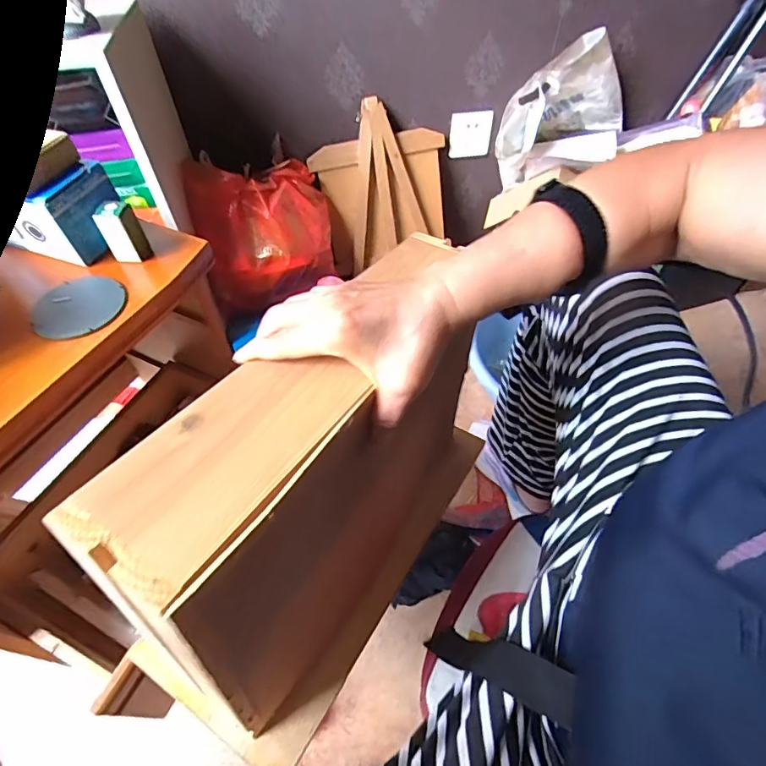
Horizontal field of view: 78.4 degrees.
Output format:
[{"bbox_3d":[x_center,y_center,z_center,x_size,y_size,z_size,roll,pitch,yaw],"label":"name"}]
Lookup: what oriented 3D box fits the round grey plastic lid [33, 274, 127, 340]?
[{"bbox_3d":[-0.296,-0.076,0.460,0.080,0.006,0.081,3,55,-5],"label":"round grey plastic lid"}]

